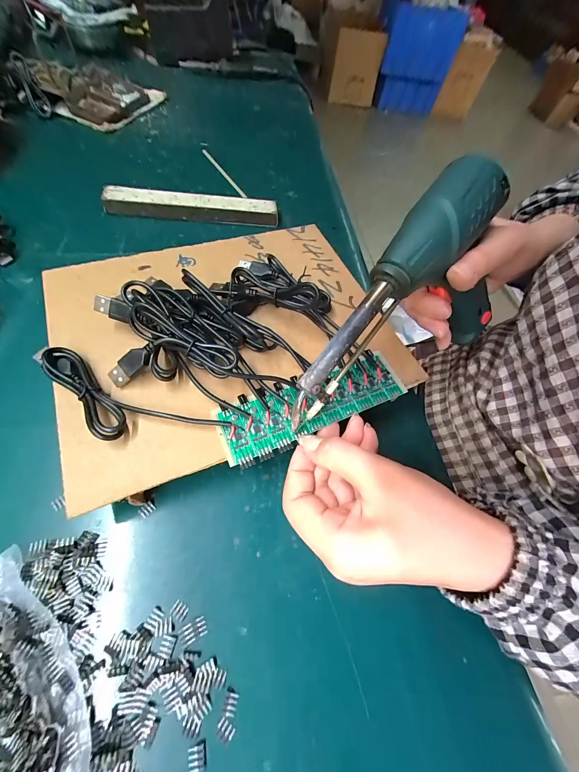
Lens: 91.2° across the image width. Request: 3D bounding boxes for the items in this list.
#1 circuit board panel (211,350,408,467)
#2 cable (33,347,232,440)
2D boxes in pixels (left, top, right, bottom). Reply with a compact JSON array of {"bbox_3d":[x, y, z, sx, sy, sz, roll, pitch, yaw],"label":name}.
[{"bbox_3d":[0.019,0.010,0.203,0.139,0.011,0.041,-18,61,-16],"label":"circuit board panel"},{"bbox_3d":[-0.110,0.013,0.181,0.132,0.021,0.043,24,61,5],"label":"cable"}]

